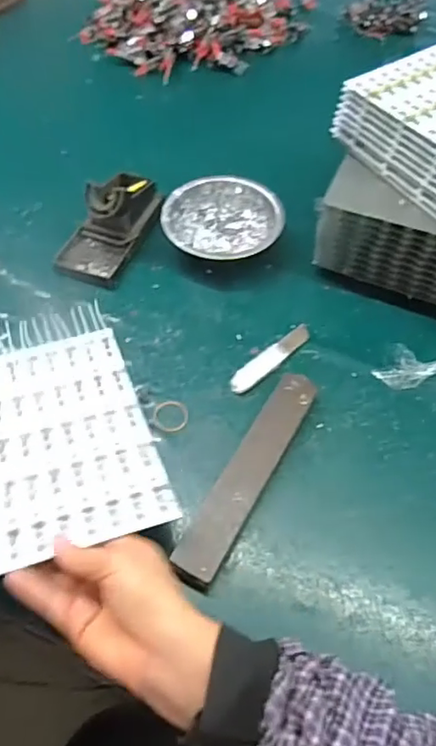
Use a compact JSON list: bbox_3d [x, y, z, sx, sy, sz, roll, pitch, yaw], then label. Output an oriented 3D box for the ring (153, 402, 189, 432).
[{"bbox_3d":[-0.042,0.038,0.517,0.031,0.005,0.031,1,55,-1],"label":"ring"}]

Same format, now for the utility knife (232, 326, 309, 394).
[{"bbox_3d":[0.052,-0.016,0.552,0.103,0.006,0.022,-37,64,-25],"label":"utility knife"}]

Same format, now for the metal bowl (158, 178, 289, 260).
[{"bbox_3d":[0.004,-0.166,0.645,0.127,0.046,0.127,1,55,-1],"label":"metal bowl"}]

